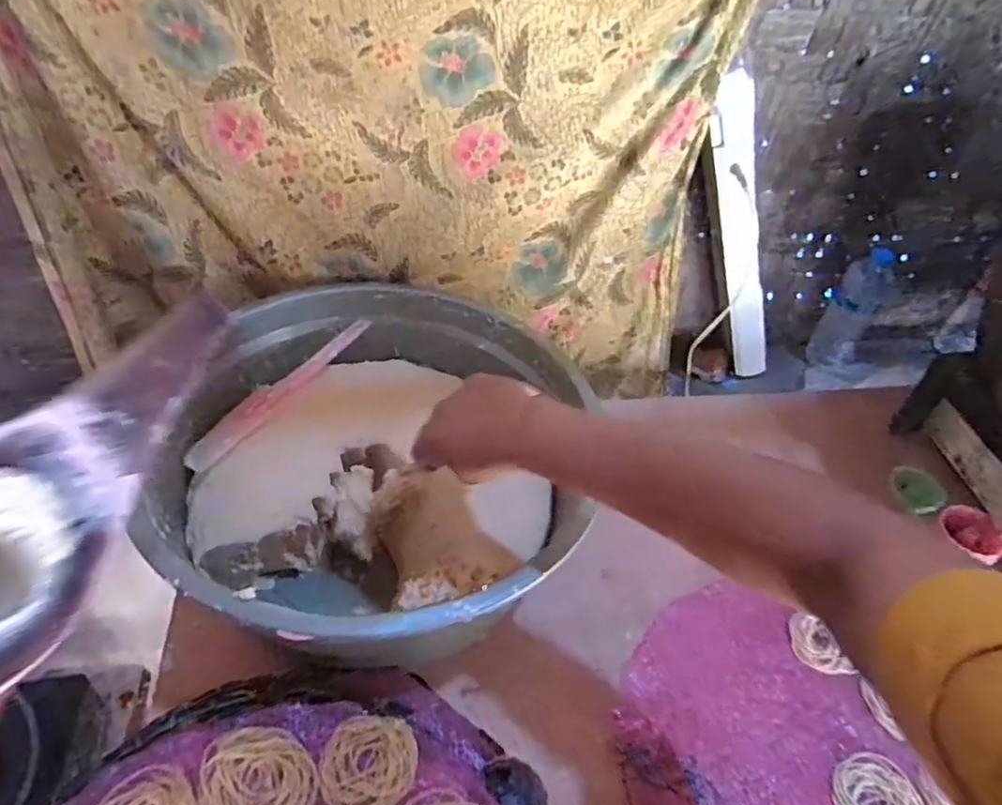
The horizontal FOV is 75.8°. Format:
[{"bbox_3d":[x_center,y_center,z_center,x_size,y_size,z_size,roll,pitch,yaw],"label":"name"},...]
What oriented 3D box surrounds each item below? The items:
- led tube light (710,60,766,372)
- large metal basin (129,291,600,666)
[{"bbox_3d":[0.324,-0.198,0.859,0.047,0.481,0.042,-19,46,8],"label":"led tube light"},{"bbox_3d":[-0.118,0.071,0.633,0.348,0.189,0.395,6,46,0],"label":"large metal basin"}]

